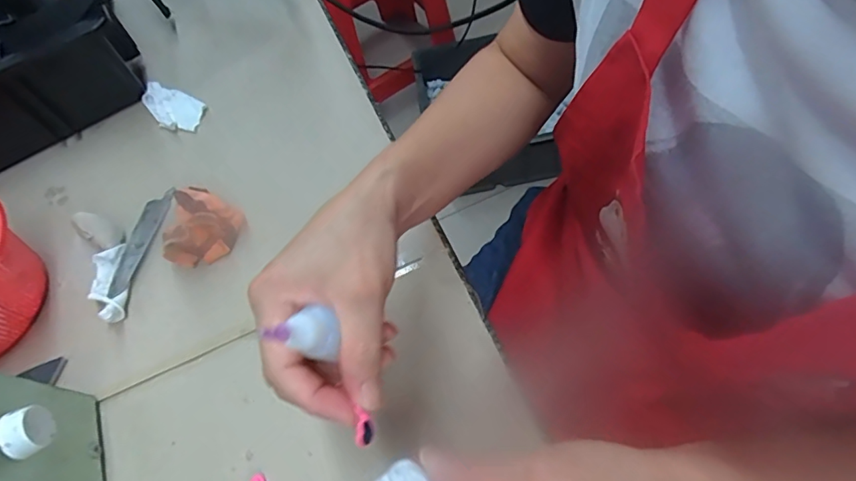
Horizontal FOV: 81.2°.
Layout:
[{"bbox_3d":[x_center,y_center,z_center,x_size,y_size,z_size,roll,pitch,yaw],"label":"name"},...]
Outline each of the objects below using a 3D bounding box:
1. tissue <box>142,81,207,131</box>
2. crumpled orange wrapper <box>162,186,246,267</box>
[{"bbox_3d":[-0.251,-0.130,0.488,0.080,0.013,0.037,29,69,22],"label":"tissue"},{"bbox_3d":[-0.179,-0.015,0.403,0.051,0.032,0.062,-4,61,6],"label":"crumpled orange wrapper"}]

